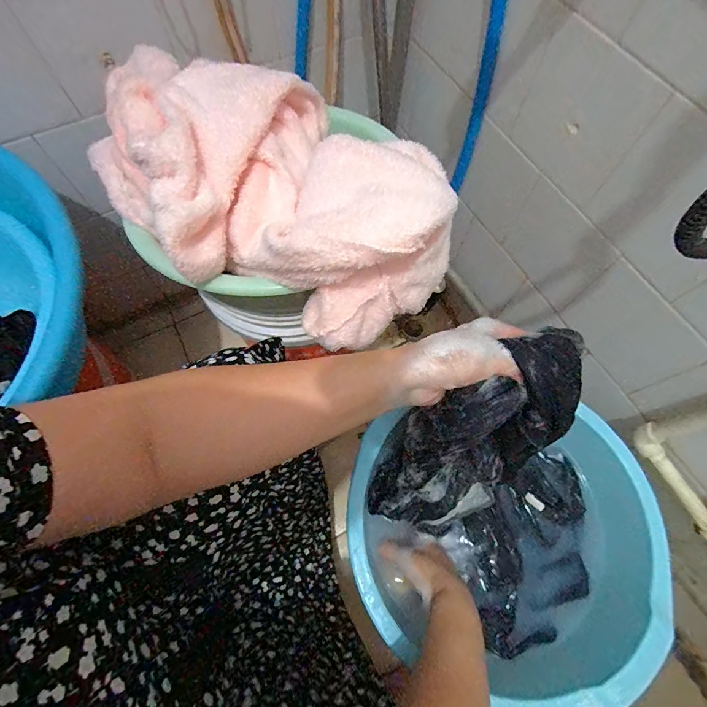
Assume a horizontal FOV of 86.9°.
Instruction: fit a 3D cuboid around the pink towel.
[{"bbox_3d":[-0.080,-0.161,0.381,0.249,0.131,0.325,-37,73,-15],"label":"pink towel"}]

